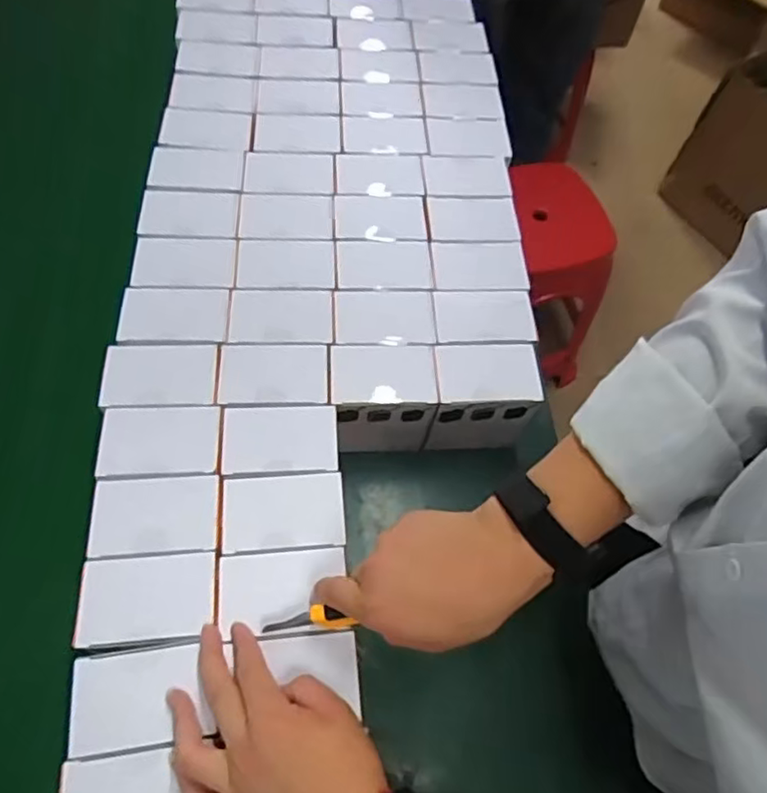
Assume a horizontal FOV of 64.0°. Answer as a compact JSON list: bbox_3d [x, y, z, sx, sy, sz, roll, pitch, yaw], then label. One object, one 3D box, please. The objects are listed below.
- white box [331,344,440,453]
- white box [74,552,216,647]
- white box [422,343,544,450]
[{"bbox_3d":[-0.003,0.008,0.611,0.097,0.116,0.070,0,63,-5],"label":"white box"},{"bbox_3d":[-0.178,0.151,0.460,0.096,0.014,0.061,-2,63,-6],"label":"white box"},{"bbox_3d":[0.096,0.008,0.620,0.102,0.112,0.077,1,62,-4],"label":"white box"}]

